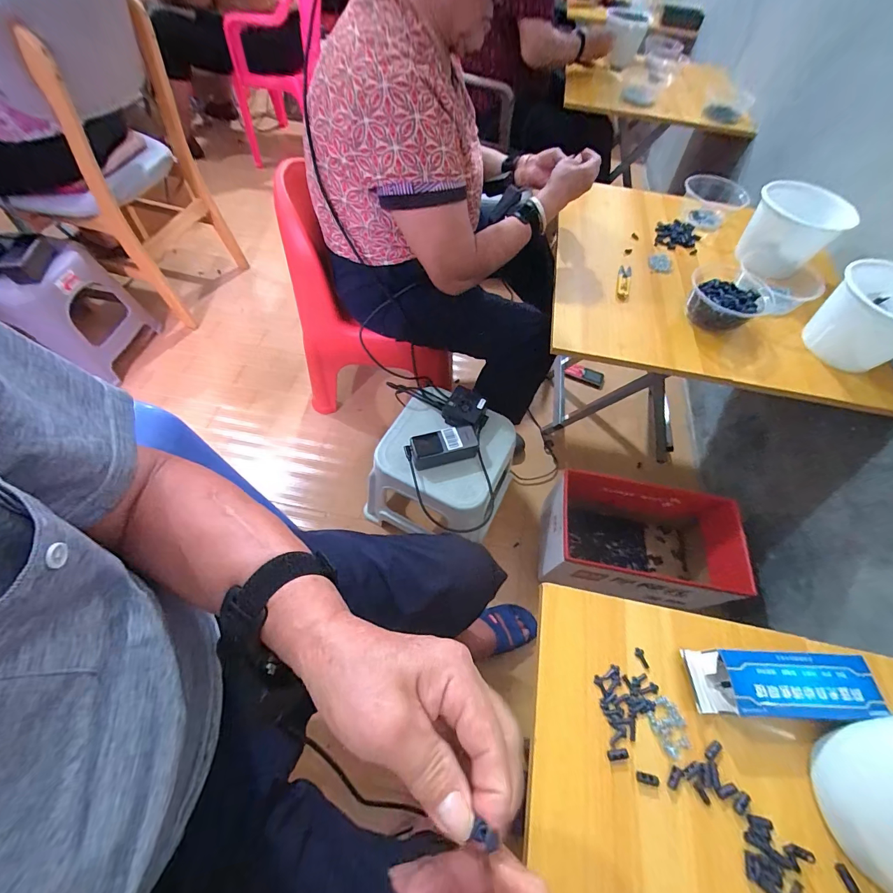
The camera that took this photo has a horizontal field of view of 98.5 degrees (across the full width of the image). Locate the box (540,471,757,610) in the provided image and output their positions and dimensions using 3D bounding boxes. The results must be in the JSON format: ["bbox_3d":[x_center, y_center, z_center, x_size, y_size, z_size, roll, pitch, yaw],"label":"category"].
[{"bbox_3d":[0.440,0.230,0.903,0.413,0.218,0.225,11,61,2],"label":"box"}]

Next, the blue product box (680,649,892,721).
[{"bbox_3d":[0.339,0.240,0.390,0.173,0.038,0.056,3,61,-2],"label":"blue product box"}]

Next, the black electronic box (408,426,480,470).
[{"bbox_3d":[-0.005,0.000,0.777,0.131,0.047,0.059,-12,62,-11],"label":"black electronic box"}]

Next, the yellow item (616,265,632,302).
[{"bbox_3d":[0.355,-0.332,0.770,0.027,0.010,0.120,18,61,6],"label":"yellow item"}]

